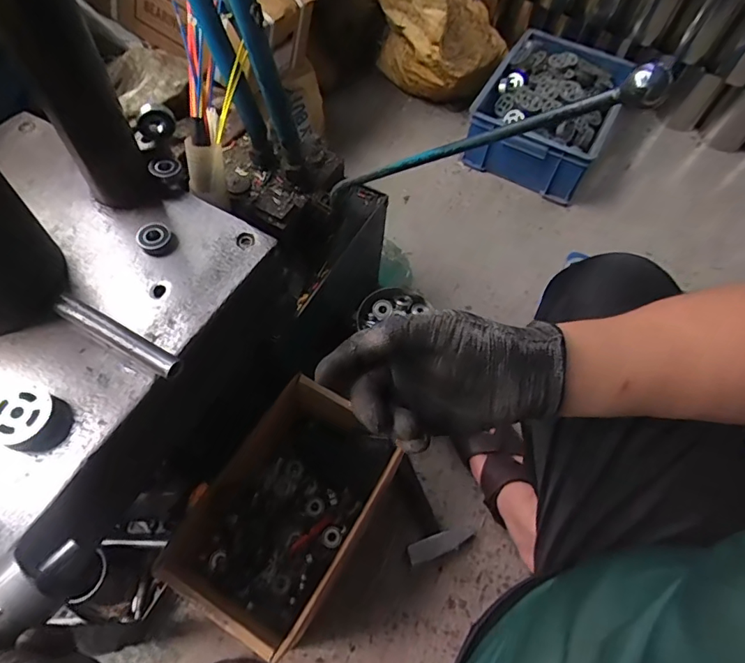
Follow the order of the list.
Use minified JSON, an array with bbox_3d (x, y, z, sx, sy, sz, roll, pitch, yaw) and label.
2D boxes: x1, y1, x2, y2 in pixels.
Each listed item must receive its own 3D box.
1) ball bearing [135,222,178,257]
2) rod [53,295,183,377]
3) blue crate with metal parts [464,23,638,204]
[{"bbox_3d":[-0.227,-0.097,0.529,0.036,0.016,0.034,2,61,-3],"label":"ball bearing"},{"bbox_3d":[-0.235,0.006,0.467,0.138,0.020,0.021,28,63,11],"label":"rod"},{"bbox_3d":[0.441,-0.554,1.252,0.300,0.157,0.470,27,63,11],"label":"blue crate with metal parts"}]

